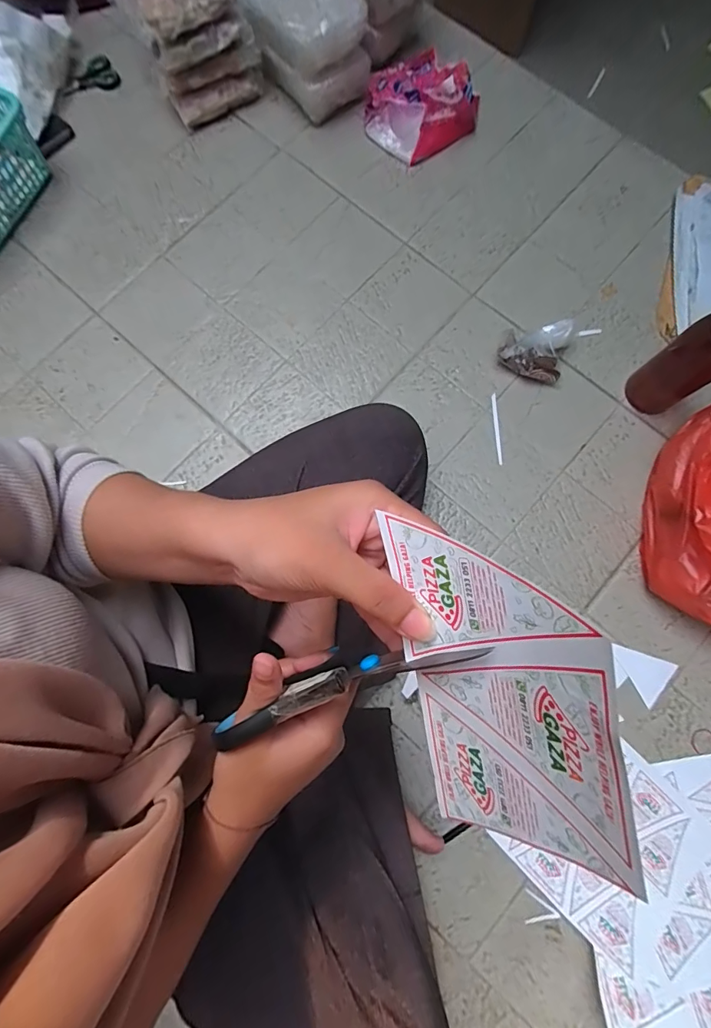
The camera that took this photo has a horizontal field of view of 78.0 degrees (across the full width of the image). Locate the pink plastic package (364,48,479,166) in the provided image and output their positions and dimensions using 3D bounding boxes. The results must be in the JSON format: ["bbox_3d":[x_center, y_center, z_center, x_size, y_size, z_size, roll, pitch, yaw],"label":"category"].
[{"bbox_3d":[0.098,-0.645,0.683,0.156,0.072,0.142,-38,80,-6],"label":"pink plastic package"}]

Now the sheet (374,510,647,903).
[{"bbox_3d":[0.052,0.069,0.159,0.006,0.088,0.131,-16,99,-31],"label":"sheet"}]

